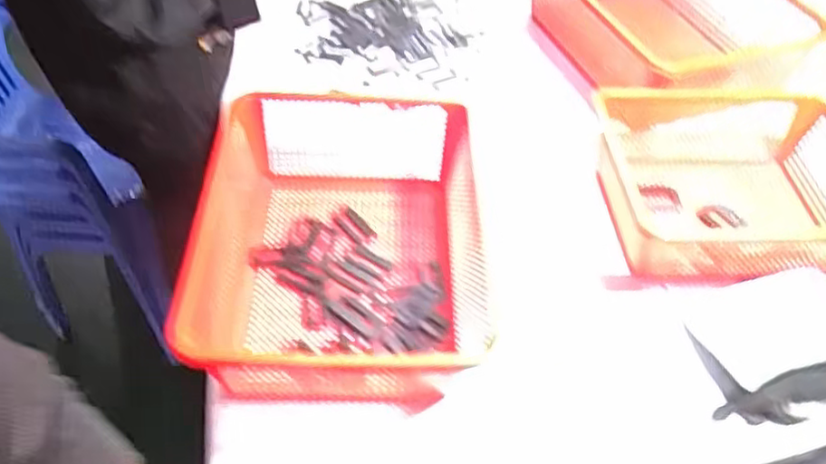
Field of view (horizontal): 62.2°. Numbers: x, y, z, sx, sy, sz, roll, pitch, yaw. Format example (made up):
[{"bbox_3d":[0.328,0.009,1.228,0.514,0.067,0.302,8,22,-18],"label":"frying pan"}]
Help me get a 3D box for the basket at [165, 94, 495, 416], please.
[{"bbox_3d":[-0.074,0.010,0.684,0.282,0.116,0.302,1,49,-5],"label":"basket"}]

